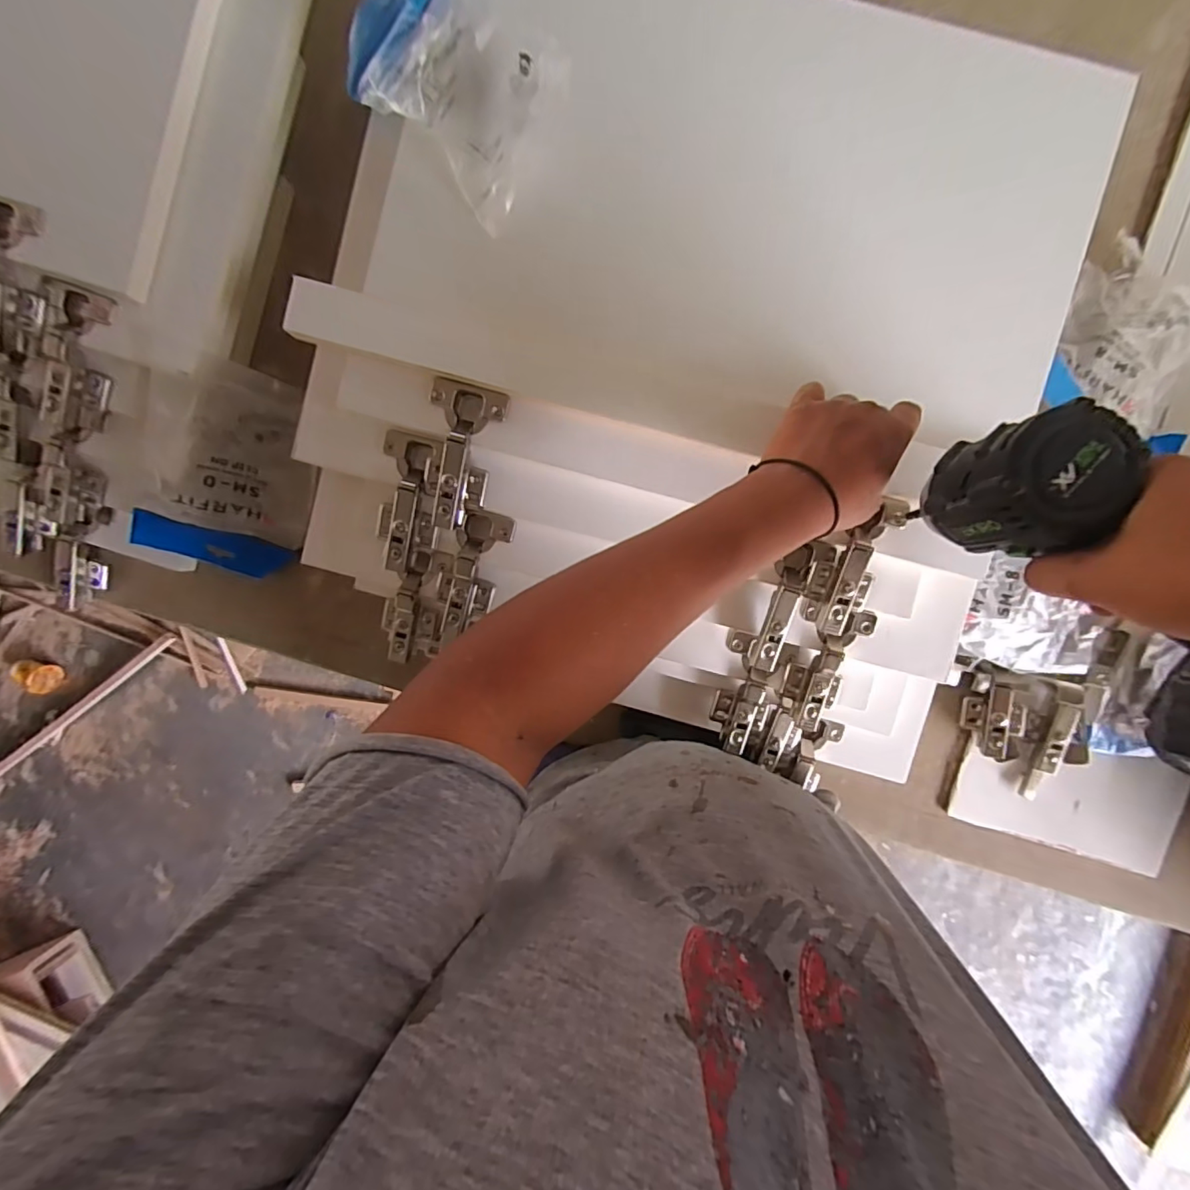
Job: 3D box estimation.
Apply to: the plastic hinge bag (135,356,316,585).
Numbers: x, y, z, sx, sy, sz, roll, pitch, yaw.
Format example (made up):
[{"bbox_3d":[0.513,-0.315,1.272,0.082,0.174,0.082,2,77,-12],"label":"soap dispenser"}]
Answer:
[{"bbox_3d":[-0.331,-0.109,0.486,0.131,0.024,0.190,15,117,-28],"label":"plastic hinge bag"}]

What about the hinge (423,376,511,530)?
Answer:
[{"bbox_3d":[-0.112,-0.111,0.432,0.063,0.045,0.112,16,94,0],"label":"hinge"}]

